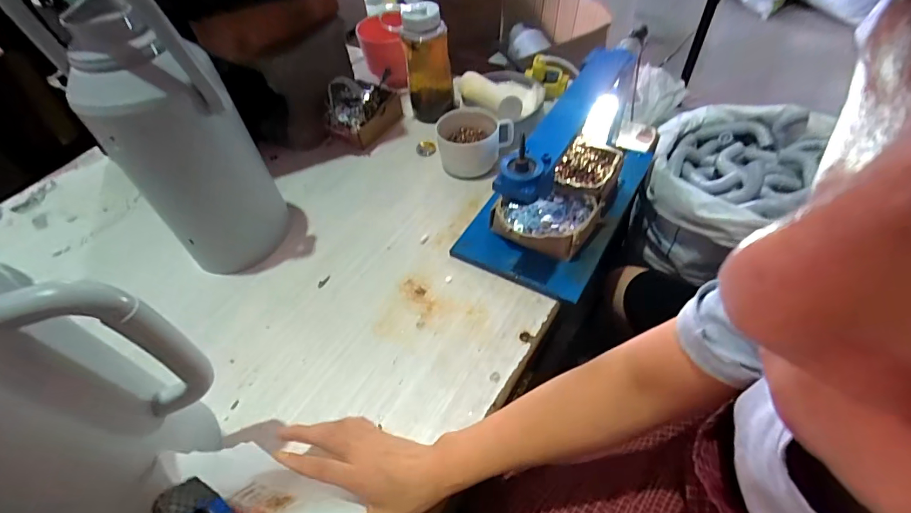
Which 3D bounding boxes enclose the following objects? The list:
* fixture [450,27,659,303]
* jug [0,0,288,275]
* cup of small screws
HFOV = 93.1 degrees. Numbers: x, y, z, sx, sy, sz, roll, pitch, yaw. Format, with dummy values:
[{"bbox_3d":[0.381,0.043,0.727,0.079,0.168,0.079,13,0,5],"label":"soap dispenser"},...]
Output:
[{"bbox_3d":[0.192,-0.175,0.666,0.195,0.194,0.461,23,57,22],"label":"fixture"},{"bbox_3d":[-0.362,-0.168,0.560,0.157,0.418,0.148,-35,57,-21],"label":"jug"},{"bbox_3d":[0.037,-0.195,0.759,0.134,0.090,0.098,-7,51,0],"label":"cup of small screws"}]

